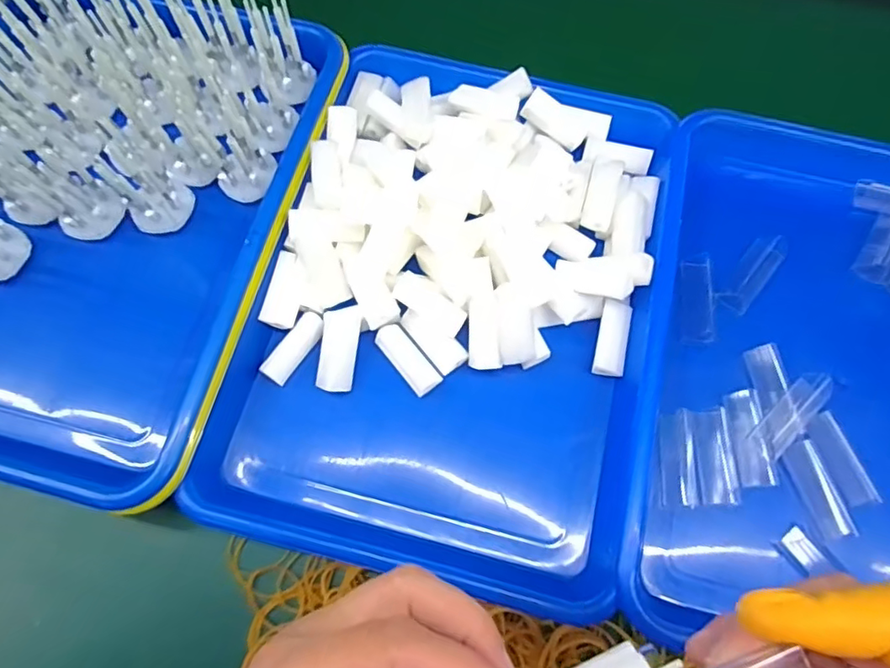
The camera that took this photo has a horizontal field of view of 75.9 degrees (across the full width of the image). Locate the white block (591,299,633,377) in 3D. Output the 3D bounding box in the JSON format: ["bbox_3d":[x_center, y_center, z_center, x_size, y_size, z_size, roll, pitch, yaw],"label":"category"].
[{"bbox_3d":[0.103,0.004,0.350,0.019,0.012,0.045,14,70,4],"label":"white block"}]

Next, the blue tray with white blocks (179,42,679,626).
[{"bbox_3d":[0.009,-0.028,0.343,0.228,0.041,0.324,14,70,4],"label":"blue tray with white blocks"}]

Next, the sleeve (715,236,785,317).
[{"bbox_3d":[0.194,-0.039,0.359,0.020,0.008,0.057,38,73,12],"label":"sleeve"}]

